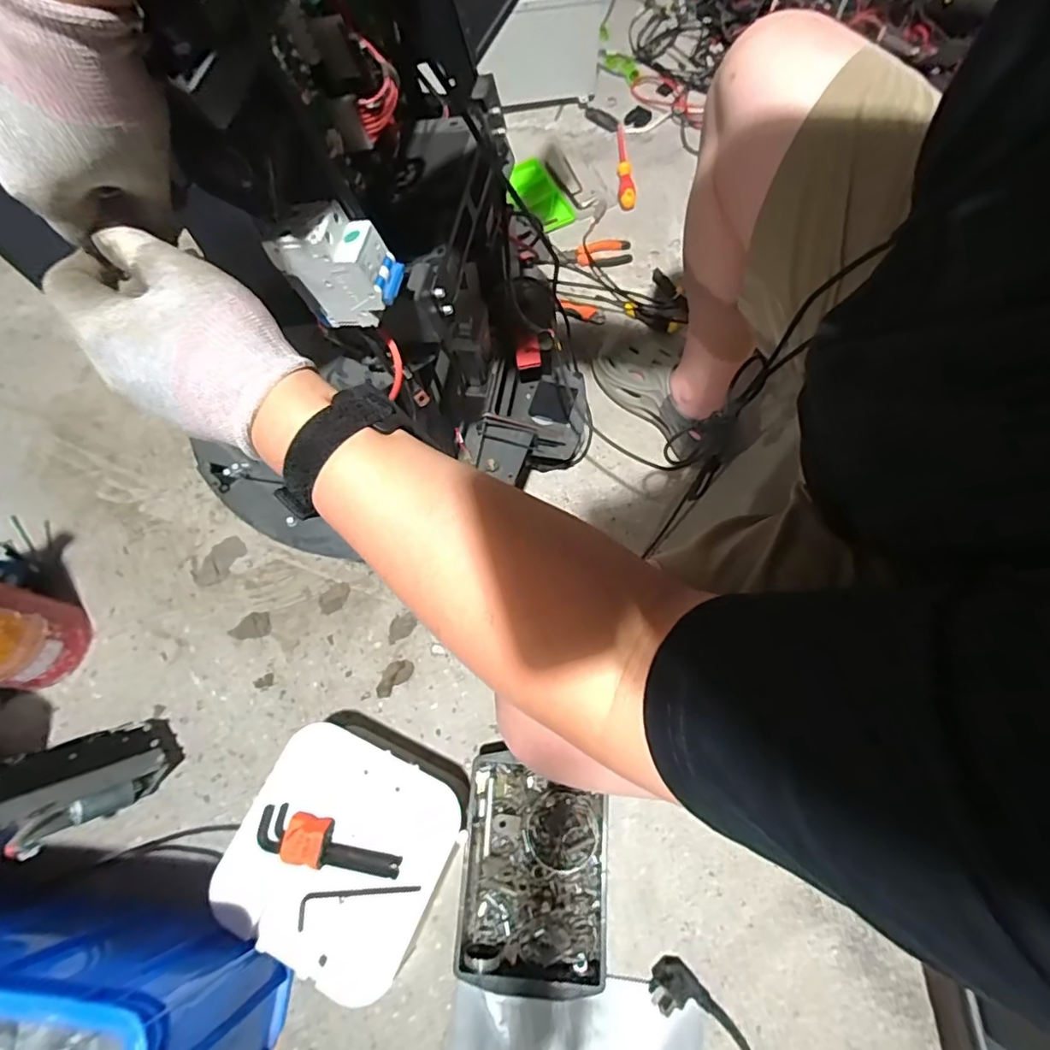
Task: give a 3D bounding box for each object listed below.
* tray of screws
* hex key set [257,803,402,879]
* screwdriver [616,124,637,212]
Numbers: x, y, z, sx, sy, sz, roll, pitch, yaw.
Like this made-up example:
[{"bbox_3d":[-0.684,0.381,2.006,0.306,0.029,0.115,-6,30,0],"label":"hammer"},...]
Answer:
[{"bbox_3d":[0.012,0.432,0.713,0.177,0.064,0.252,2,69,4],"label":"tray of screws"},{"bbox_3d":[-0.231,0.369,0.643,0.174,0.025,0.048,13,70,8],"label":"hex key set"},{"bbox_3d":[0.207,-0.749,1.160,0.033,0.024,0.249,-1,69,2],"label":"screwdriver"}]

